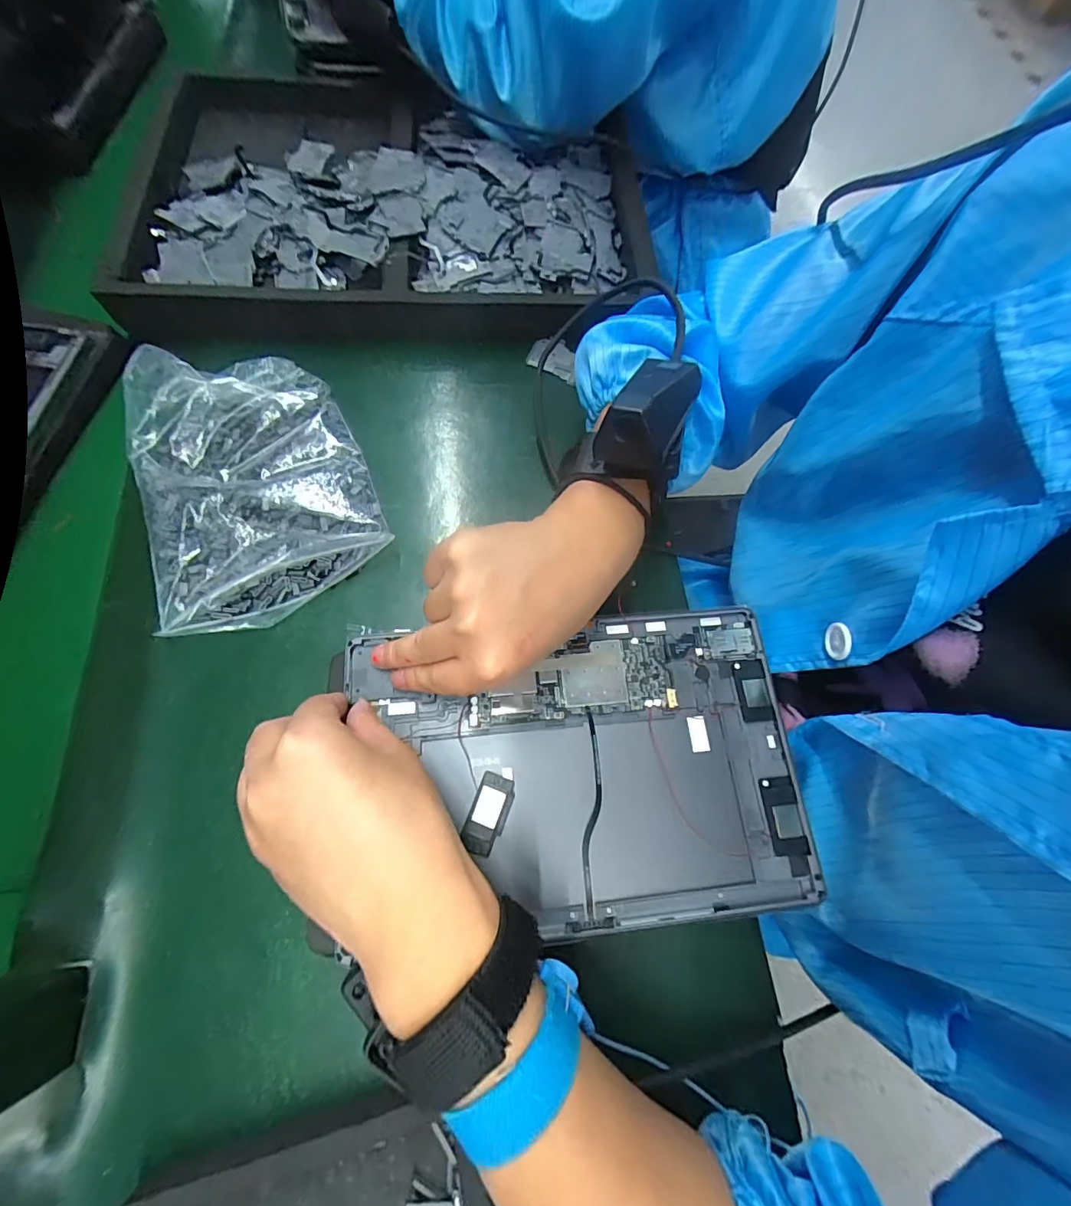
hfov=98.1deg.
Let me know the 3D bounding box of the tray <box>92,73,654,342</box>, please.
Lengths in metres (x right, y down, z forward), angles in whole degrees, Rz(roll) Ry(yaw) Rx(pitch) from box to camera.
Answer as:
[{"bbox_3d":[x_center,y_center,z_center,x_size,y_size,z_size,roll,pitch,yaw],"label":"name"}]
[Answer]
[{"bbox_3d":[-0.119,-0.358,0.422,0.434,0.055,0.302,-2,69,-4],"label":"tray"}]

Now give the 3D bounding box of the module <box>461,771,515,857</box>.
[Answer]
[{"bbox_3d":[-0.026,0.115,0.255,0.020,0.006,0.040,19,69,5],"label":"module"}]

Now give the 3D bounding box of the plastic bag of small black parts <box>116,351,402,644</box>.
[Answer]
[{"bbox_3d":[-0.196,-0.086,0.324,0.148,0.036,0.199,-19,71,-10],"label":"plastic bag of small black parts"}]

